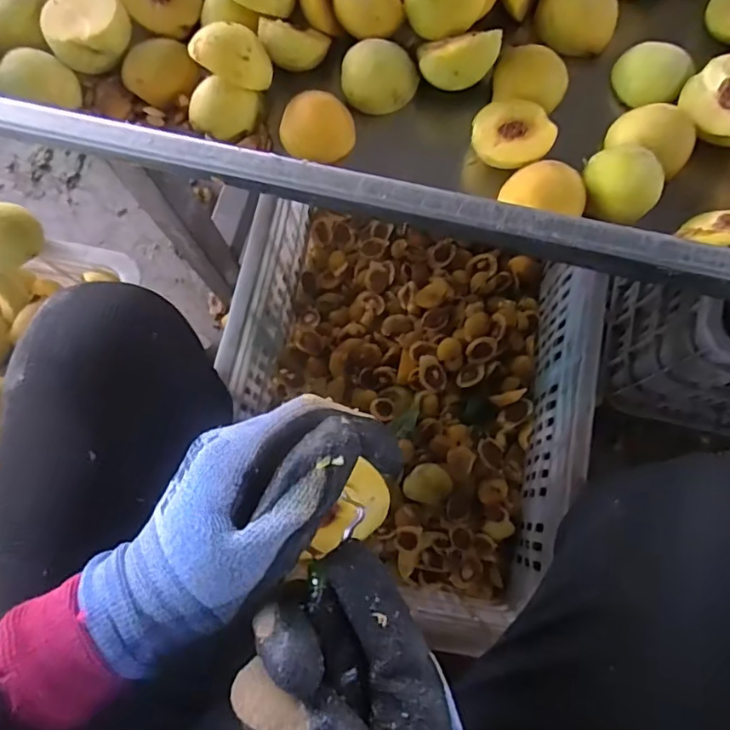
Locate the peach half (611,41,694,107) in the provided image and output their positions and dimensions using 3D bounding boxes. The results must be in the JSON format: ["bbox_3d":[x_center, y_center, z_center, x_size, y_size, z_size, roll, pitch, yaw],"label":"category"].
[{"bbox_3d":[0.222,-0.223,0.428,0.029,0.044,0.052,-6,44,-42],"label":"peach half"}]

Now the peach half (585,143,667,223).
[{"bbox_3d":[0.180,-0.127,0.384,0.047,0.023,0.050,10,76,5],"label":"peach half"}]

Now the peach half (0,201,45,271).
[{"bbox_3d":[-0.350,-0.127,0.534,0.064,0.030,0.057,-39,77,-8],"label":"peach half"}]

